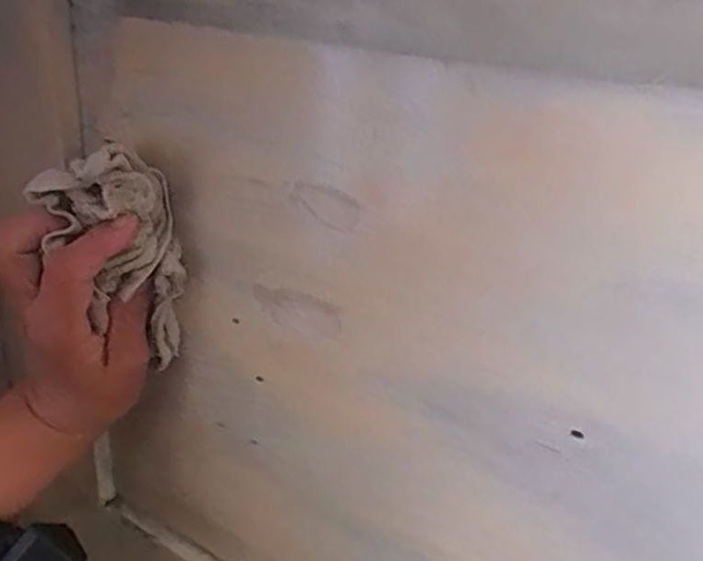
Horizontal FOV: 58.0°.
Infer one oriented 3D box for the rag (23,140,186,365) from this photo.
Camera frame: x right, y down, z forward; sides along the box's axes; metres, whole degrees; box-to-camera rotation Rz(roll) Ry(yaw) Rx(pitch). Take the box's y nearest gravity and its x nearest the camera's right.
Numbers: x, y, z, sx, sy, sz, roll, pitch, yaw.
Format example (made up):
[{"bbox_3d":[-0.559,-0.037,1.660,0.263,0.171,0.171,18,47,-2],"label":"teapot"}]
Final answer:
[{"bbox_3d":[-0.109,-0.010,0.317,0.039,0.127,0.055,20,47,35],"label":"rag"}]

